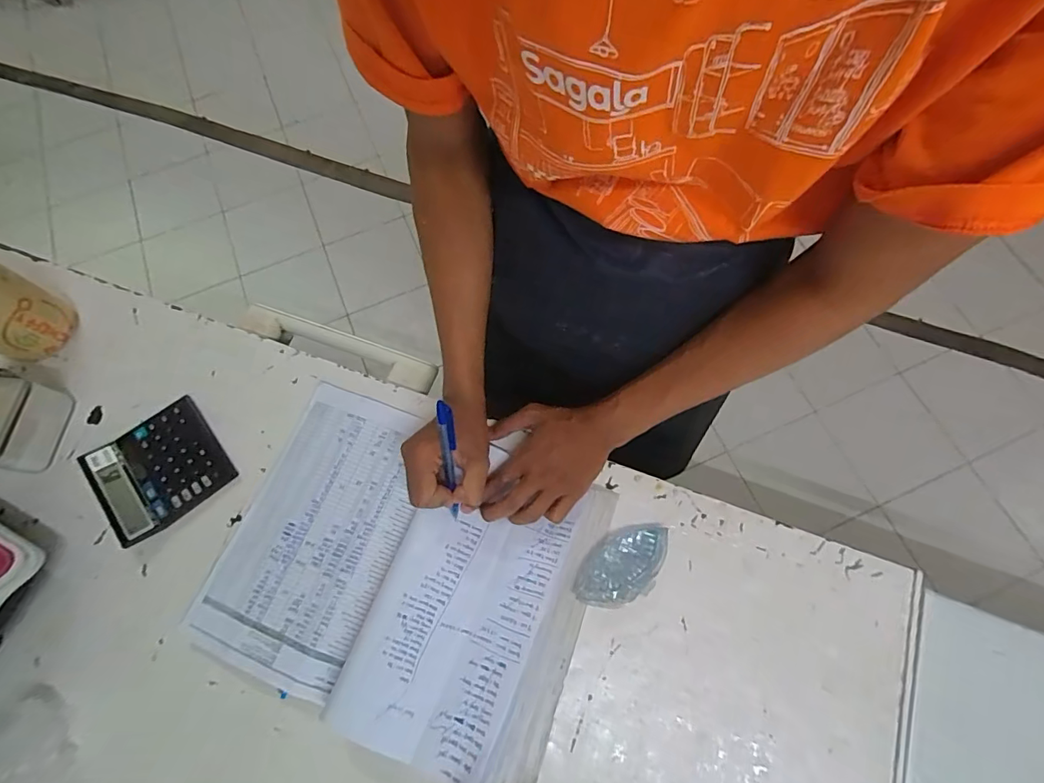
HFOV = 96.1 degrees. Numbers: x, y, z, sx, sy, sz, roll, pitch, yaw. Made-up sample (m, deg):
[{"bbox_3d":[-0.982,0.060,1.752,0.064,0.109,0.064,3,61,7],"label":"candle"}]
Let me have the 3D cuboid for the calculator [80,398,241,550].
[{"bbox_3d":[-0.415,0.087,0.532,0.129,0.020,0.124,-41,75,-12],"label":"calculator"}]

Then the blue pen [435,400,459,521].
[{"bbox_3d":[-0.073,0.075,0.469,0.013,0.015,0.132,-2,113,0],"label":"blue pen"}]

